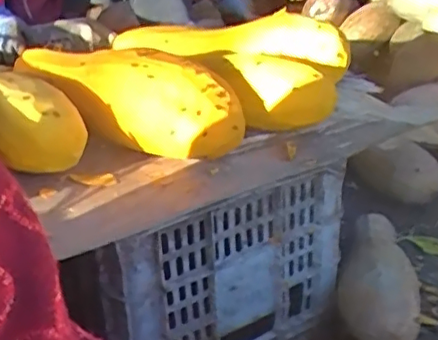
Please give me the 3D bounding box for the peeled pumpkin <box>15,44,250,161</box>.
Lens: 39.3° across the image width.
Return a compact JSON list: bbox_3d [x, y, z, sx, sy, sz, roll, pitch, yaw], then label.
[{"bbox_3d":[-0.115,-0.095,0.815,0.313,0.106,0.095,13,32,27],"label":"peeled pumpkin"}]

